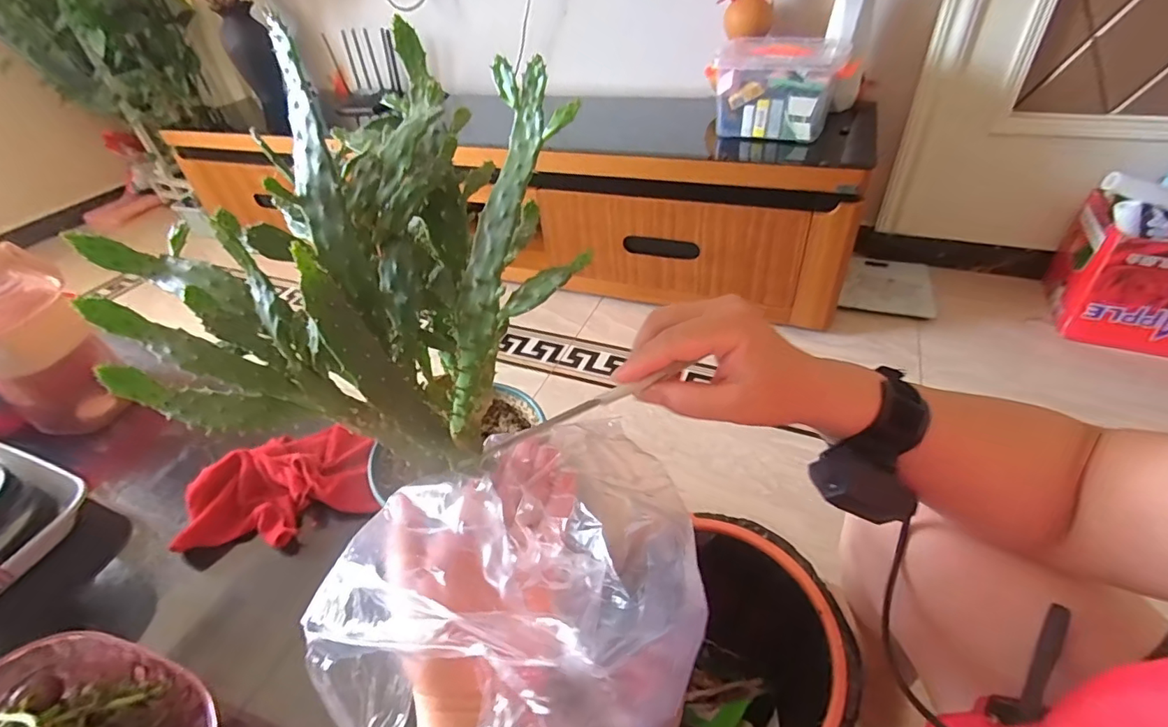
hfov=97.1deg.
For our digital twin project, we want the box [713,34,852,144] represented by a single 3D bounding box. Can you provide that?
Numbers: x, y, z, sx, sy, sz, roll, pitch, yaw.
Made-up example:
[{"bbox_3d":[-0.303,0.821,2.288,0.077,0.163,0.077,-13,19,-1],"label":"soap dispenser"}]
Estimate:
[{"bbox_3d":[0.443,-0.628,1.165,0.238,0.172,0.201,16,46,24],"label":"box"}]

